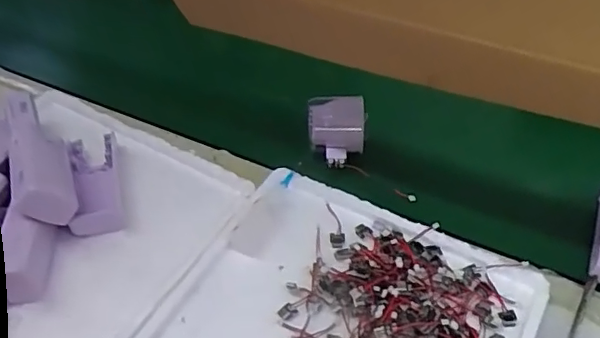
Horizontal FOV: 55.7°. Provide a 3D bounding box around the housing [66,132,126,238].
[{"bbox_3d":[-0.189,0.012,0.524,0.042,0.032,0.111,-13,47,-10],"label":"housing"}]

